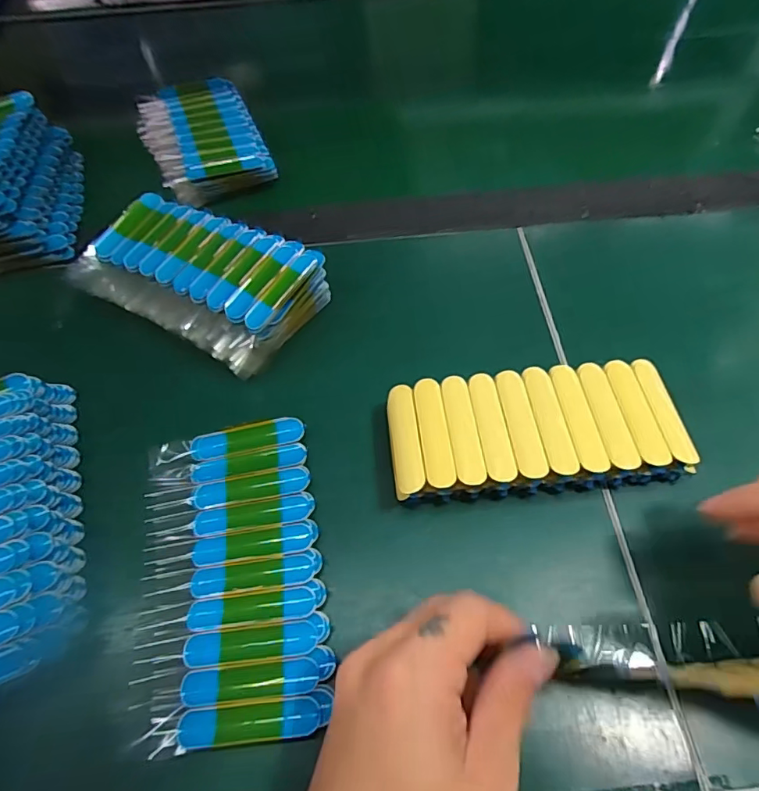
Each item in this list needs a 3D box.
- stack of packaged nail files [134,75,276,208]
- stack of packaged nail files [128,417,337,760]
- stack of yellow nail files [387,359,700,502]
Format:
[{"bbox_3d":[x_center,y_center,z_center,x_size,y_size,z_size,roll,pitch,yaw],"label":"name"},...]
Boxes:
[{"bbox_3d":[-0.157,-0.229,0.447,0.093,0.023,0.165,-20,60,-10],"label":"stack of packaged nail files"},{"bbox_3d":[-0.077,0.086,0.258,0.091,0.009,0.153,-9,59,-3],"label":"stack of packaged nail files"},{"bbox_3d":[0.082,0.021,0.280,0.149,0.032,0.066,-5,58,-1],"label":"stack of yellow nail files"}]

